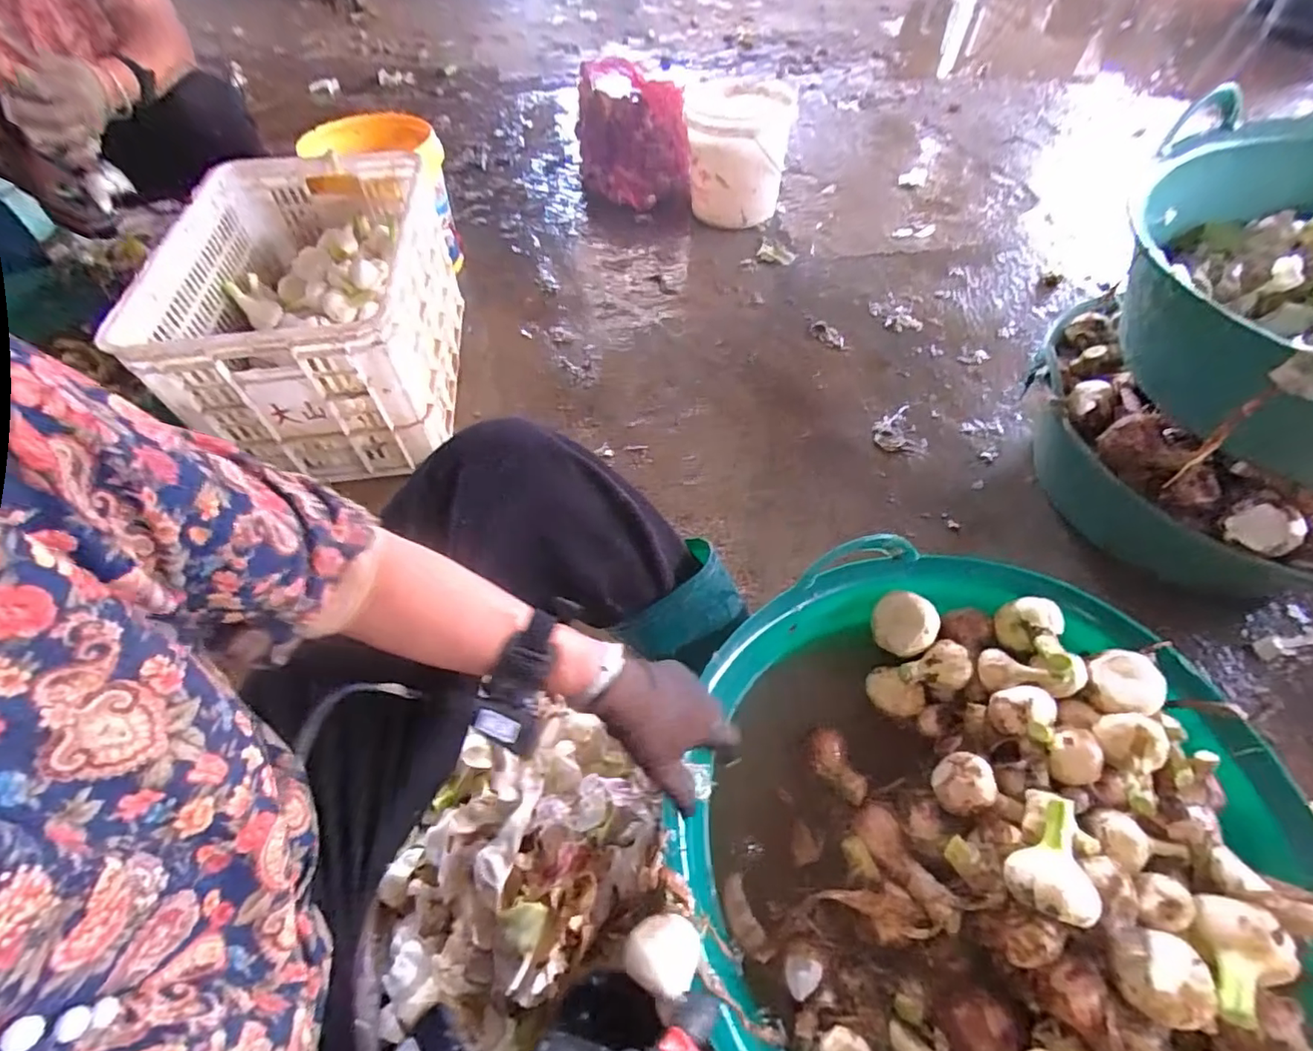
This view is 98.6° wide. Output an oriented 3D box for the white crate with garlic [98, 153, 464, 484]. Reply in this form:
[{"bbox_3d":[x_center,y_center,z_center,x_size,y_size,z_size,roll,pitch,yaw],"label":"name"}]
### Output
[{"bbox_3d":[-0.561,-0.389,0.975,0.361,0.261,0.574,-9,57,-6],"label":"white crate with garlic"}]

